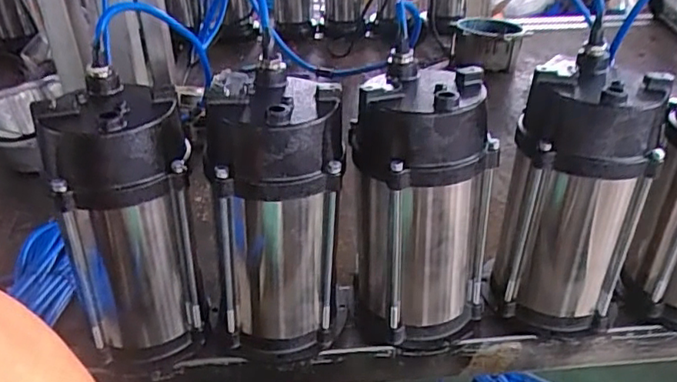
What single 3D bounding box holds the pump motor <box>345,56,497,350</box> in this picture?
[{"bbox_3d":[0.077,0.018,0.560,0.128,0.250,0.113,4,33,9],"label":"pump motor"}]

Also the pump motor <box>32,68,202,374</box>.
[{"bbox_3d":[-0.190,0.035,0.541,0.115,0.253,0.100,-9,33,-11],"label":"pump motor"}]

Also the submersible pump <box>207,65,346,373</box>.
[{"bbox_3d":[-0.050,0.033,0.548,0.111,0.257,0.108,7,34,13],"label":"submersible pump"}]

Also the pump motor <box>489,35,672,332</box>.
[{"bbox_3d":[0.229,0.010,0.575,0.123,0.248,0.114,12,35,21],"label":"pump motor"}]

